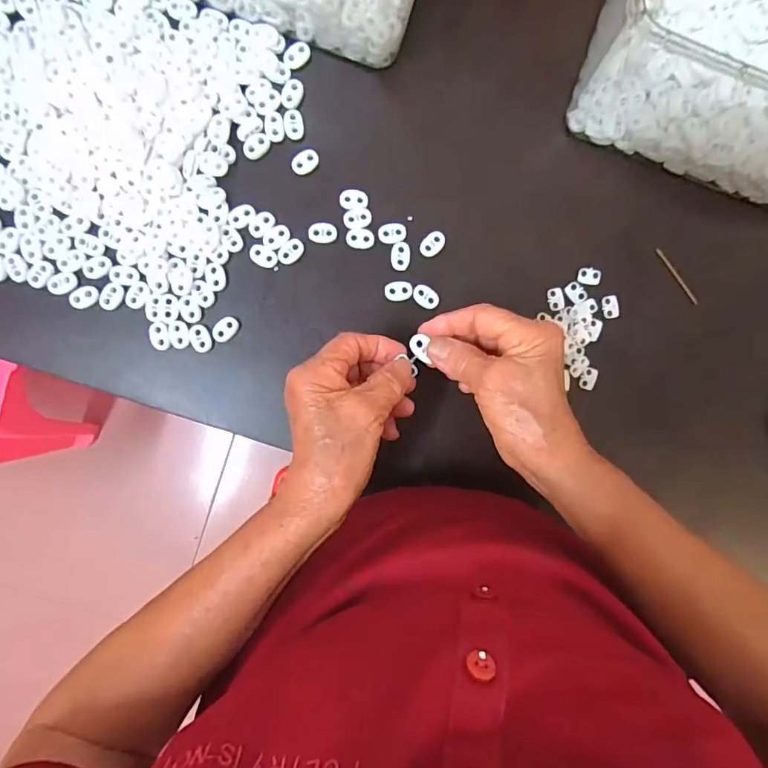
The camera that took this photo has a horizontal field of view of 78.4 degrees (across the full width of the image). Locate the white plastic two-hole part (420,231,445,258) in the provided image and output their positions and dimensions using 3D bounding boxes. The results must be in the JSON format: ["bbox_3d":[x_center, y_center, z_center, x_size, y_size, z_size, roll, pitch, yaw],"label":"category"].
[{"bbox_3d":[0.040,-0.115,0.385,0.015,0.004,0.024,41,91,-4],"label":"white plastic two-hole part"}]

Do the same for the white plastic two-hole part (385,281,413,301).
[{"bbox_3d":[0.012,-0.076,0.388,0.022,0.004,0.016,-1,93,-2],"label":"white plastic two-hole part"}]

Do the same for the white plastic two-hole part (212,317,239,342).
[{"bbox_3d":[-0.128,-0.044,0.382,0.023,0.006,0.014,-45,94,1],"label":"white plastic two-hole part"}]

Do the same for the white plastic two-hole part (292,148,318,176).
[{"bbox_3d":[-0.063,-0.179,0.377,0.024,0.004,0.016,-39,94,0],"label":"white plastic two-hole part"}]

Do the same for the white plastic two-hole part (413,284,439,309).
[{"bbox_3d":[0.035,-0.072,0.389,0.023,0.004,0.016,43,91,-4],"label":"white plastic two-hole part"}]

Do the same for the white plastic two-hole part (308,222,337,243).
[{"bbox_3d":[-0.049,-0.122,0.380,0.022,0.004,0.016,-1,93,-2],"label":"white plastic two-hole part"}]

